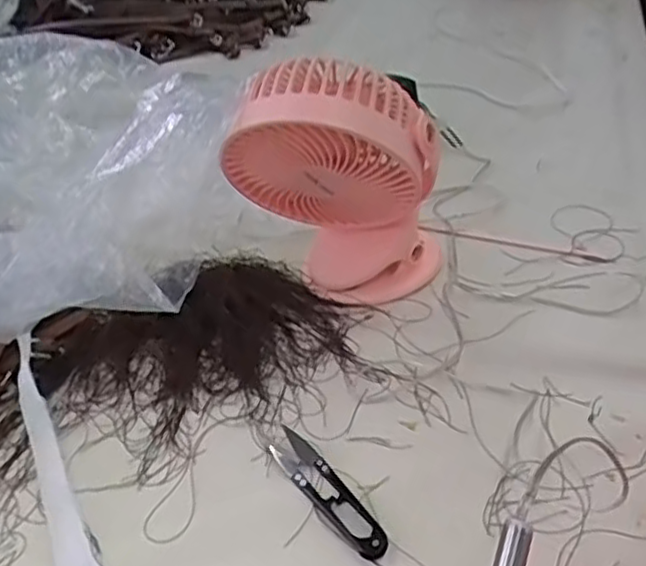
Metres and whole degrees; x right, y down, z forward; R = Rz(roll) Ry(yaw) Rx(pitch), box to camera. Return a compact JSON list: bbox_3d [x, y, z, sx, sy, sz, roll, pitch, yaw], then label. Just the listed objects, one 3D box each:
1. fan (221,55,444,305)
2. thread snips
[{"bbox_3d":[0.009,-0.066,0.496,0.144,0.185,0.092,1,37,6],"label":"fan"},{"bbox_3d":[0.002,0.123,0.410,0.023,0.008,0.100,-25,42,-26],"label":"thread snips"}]

